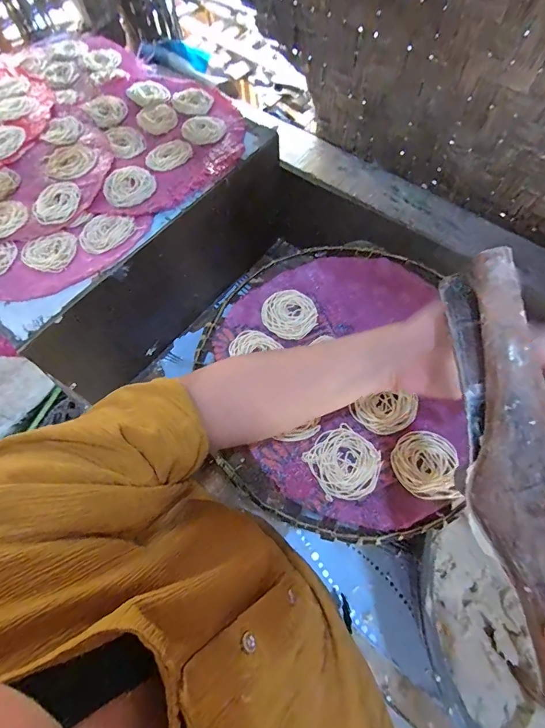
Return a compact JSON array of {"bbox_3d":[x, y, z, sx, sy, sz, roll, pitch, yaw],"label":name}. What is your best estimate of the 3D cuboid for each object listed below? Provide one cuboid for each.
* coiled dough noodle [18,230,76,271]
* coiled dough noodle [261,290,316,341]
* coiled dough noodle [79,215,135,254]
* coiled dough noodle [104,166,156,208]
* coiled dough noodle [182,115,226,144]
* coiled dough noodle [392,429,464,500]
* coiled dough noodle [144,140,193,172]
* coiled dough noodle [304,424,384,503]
[{"bbox_3d":[-0.315,-0.159,0.515,0.077,0.004,0.066,-7,68,-4],"label":"coiled dough noodle"},{"bbox_3d":[0.023,-0.067,0.498,0.071,0.009,0.069,0,67,-1],"label":"coiled dough noodle"},{"bbox_3d":[-0.239,-0.191,0.530,0.077,0.006,0.062,-36,72,-15],"label":"coiled dough noodle"},{"bbox_3d":[-0.218,-0.272,0.562,0.072,0.004,0.077,0,67,-1],"label":"coiled dough noodle"},{"bbox_3d":[-0.115,-0.393,0.617,0.072,0.006,0.066,-1,67,-1],"label":"coiled dough noodle"},{"bbox_3d":[0.170,0.108,0.406,0.065,0.022,0.075,14,68,5],"label":"coiled dough noodle"},{"bbox_3d":[-0.166,-0.335,0.591,0.077,0.006,0.058,-33,72,-14],"label":"coiled dough noodle"},{"bbox_3d":[0.081,0.110,0.411,0.075,0.008,0.075,-28,71,-12],"label":"coiled dough noodle"}]

